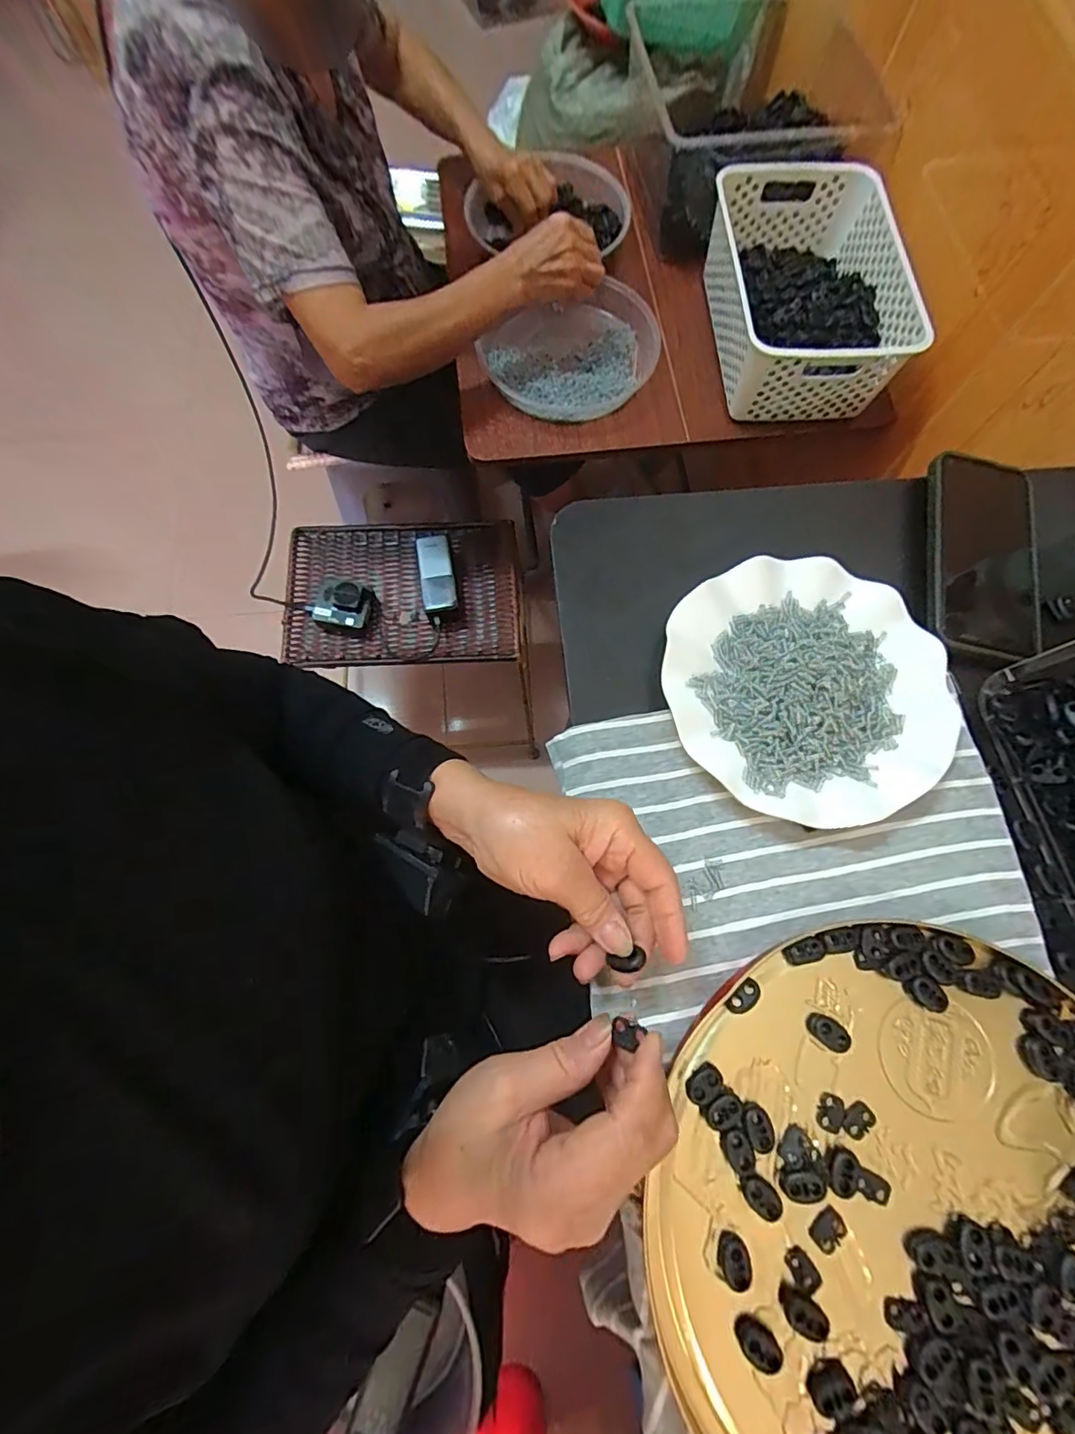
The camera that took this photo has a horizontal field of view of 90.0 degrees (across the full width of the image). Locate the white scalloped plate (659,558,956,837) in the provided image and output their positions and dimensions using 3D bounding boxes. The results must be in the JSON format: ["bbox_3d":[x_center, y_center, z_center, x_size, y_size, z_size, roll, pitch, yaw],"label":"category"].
[{"bbox_3d":[0.177,-0.021,0.358,0.177,0.024,0.177,0,73,0],"label":"white scalloped plate"}]

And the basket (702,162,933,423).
[{"bbox_3d":[0.333,-0.544,0.685,0.208,0.098,0.327,-4,74,-1],"label":"basket"}]

